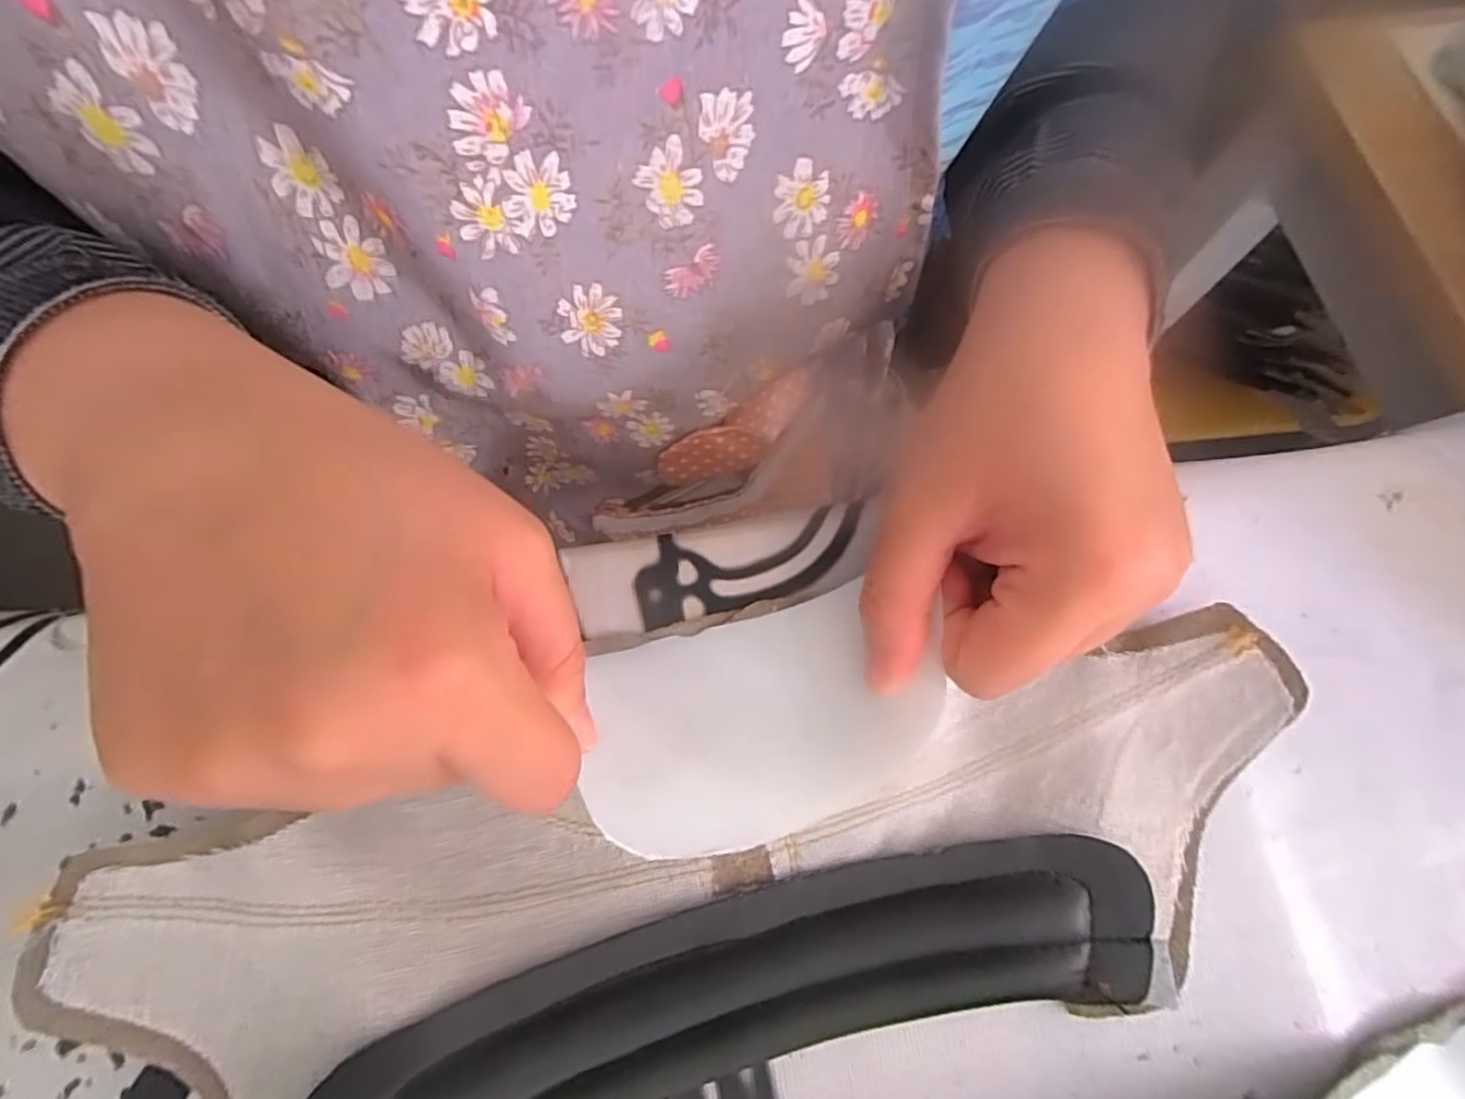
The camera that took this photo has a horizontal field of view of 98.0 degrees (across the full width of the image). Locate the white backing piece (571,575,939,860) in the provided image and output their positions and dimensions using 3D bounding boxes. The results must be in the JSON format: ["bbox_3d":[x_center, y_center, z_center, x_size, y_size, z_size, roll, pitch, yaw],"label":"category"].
[{"bbox_3d":[0.008,0.052,0.197,0.107,0.023,0.066,-14,72,-5],"label":"white backing piece"}]

